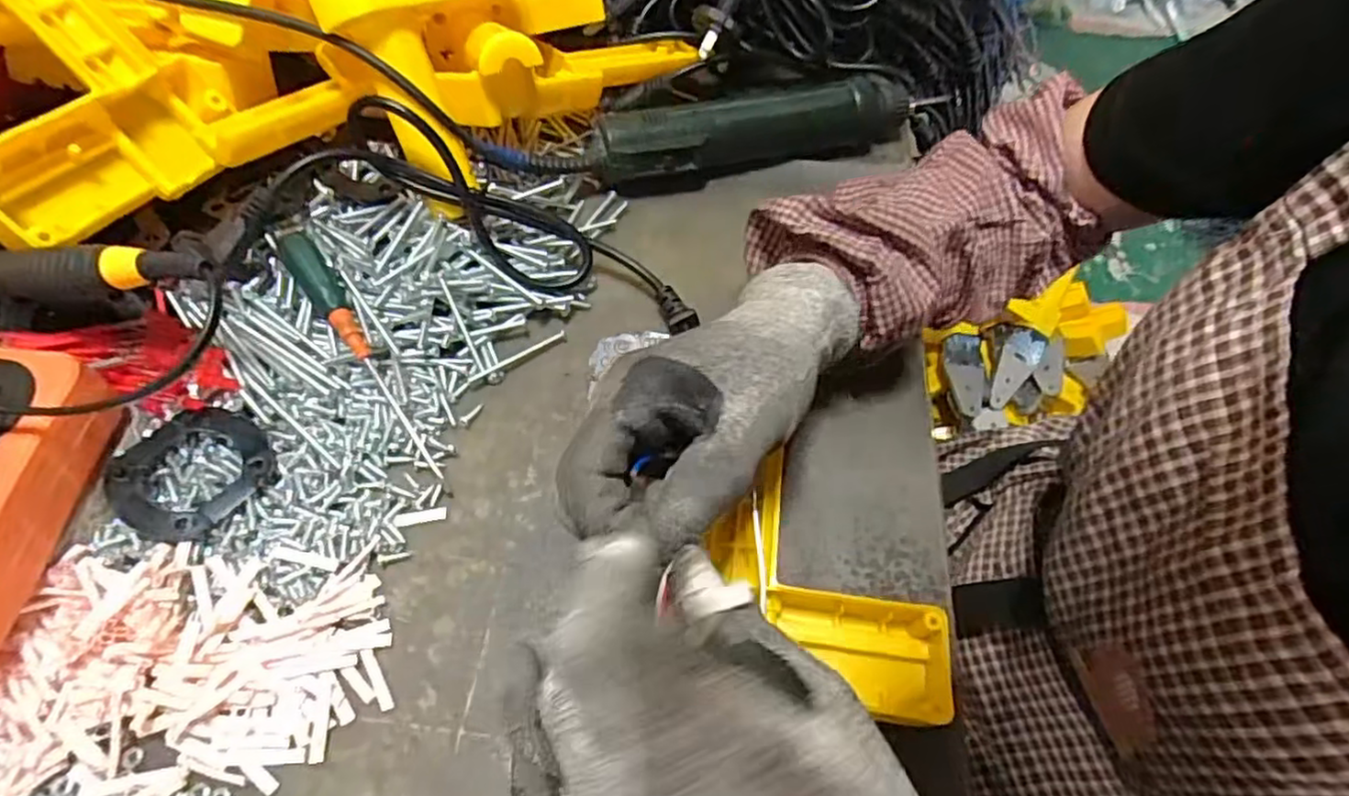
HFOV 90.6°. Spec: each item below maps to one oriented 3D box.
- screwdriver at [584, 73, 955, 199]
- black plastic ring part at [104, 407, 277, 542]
[{"bbox_3d":[0.057,-0.174,0.438,0.234,0.042,0.051,-13,59,-11],"label":"screwdriver"},{"bbox_3d":[-0.206,0.031,0.285,0.052,0.010,0.058,39,57,7],"label":"black plastic ring part"}]

